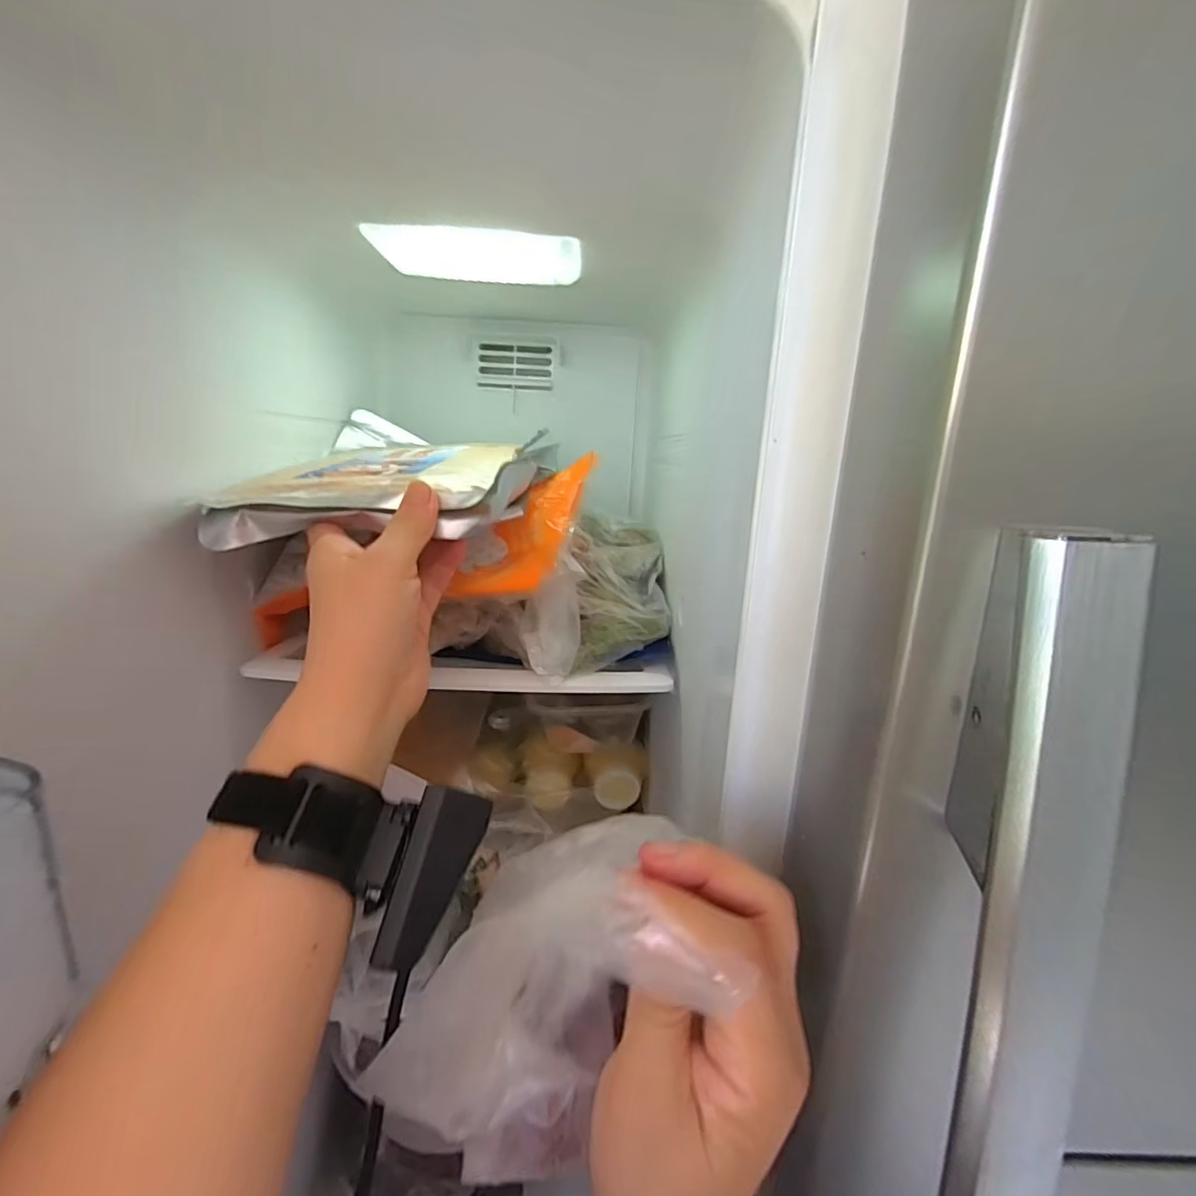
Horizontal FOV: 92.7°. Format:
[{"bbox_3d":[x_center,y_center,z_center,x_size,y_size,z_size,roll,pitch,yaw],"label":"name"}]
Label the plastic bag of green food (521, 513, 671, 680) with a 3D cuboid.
[{"bbox_3d":[0.008,-0.006,0.436,0.091,0.084,0.165,7,15,10],"label":"plastic bag of green food"}]

